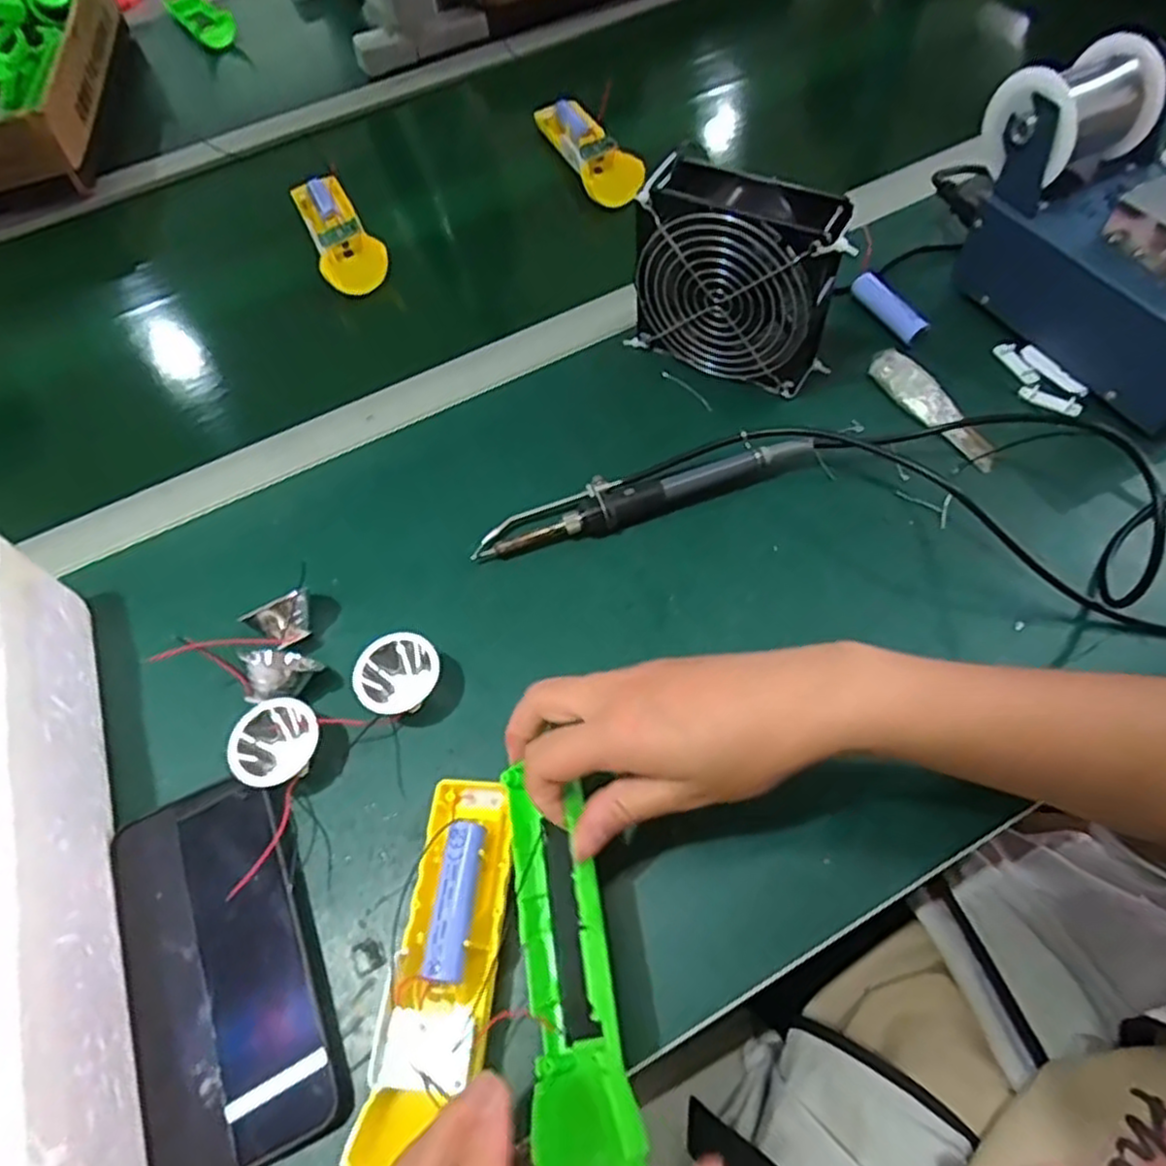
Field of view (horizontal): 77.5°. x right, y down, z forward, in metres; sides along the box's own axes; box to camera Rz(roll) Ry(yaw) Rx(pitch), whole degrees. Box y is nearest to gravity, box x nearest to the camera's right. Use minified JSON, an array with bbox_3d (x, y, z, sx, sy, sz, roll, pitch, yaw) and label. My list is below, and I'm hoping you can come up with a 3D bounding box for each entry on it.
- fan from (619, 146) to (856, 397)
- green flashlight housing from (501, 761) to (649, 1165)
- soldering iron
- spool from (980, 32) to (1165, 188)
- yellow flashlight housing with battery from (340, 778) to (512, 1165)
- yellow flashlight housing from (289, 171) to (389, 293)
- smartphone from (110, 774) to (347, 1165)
[{"bbox_3d":[0.101,-0.196,0.472,0.129,0.118,0.058,25,64,19],"label":"fan"},{"bbox_3d":[-0.004,0.159,0.305,0.028,0.051,0.150,11,49,-32],"label":"green flashlight housing"},{"bbox_3d":[0.038,-0.056,0.457,0.209,0.034,0.032,-15,59,-4],"label":"soldering iron"},{"bbox_3d":[0.311,-0.300,0.462,0.073,0.060,0.071,-23,61,-10],"label":"spool"},{"bbox_3d":[-0.059,0.167,0.322,0.044,0.039,0.159,4,59,8],"label":"yellow flashlight housing with battery"},{"bbox_3d":[-0.212,-0.301,0.620,0.051,0.021,0.151,-27,60,-11],"label":"yellow flashlight housing"},{"bbox_3d":[-0.169,0.177,0.340,0.082,0.013,0.168,-23,59,-9],"label":"smartphone"}]

